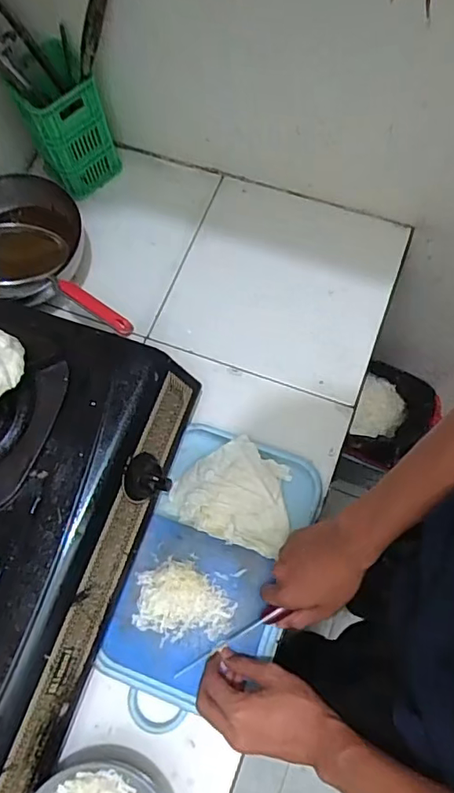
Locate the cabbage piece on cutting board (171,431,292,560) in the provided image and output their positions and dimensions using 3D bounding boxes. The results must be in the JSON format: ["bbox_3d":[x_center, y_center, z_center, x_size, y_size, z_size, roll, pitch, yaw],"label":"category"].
[{"bbox_3d":[0.015,0.118,0.653,0.137,0.039,0.118,24,74,10],"label":"cabbage piece on cutting board"}]

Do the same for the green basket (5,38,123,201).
[{"bbox_3d":[-0.220,-0.374,0.733,0.090,0.154,0.101,-32,73,-8],"label":"green basket"}]

